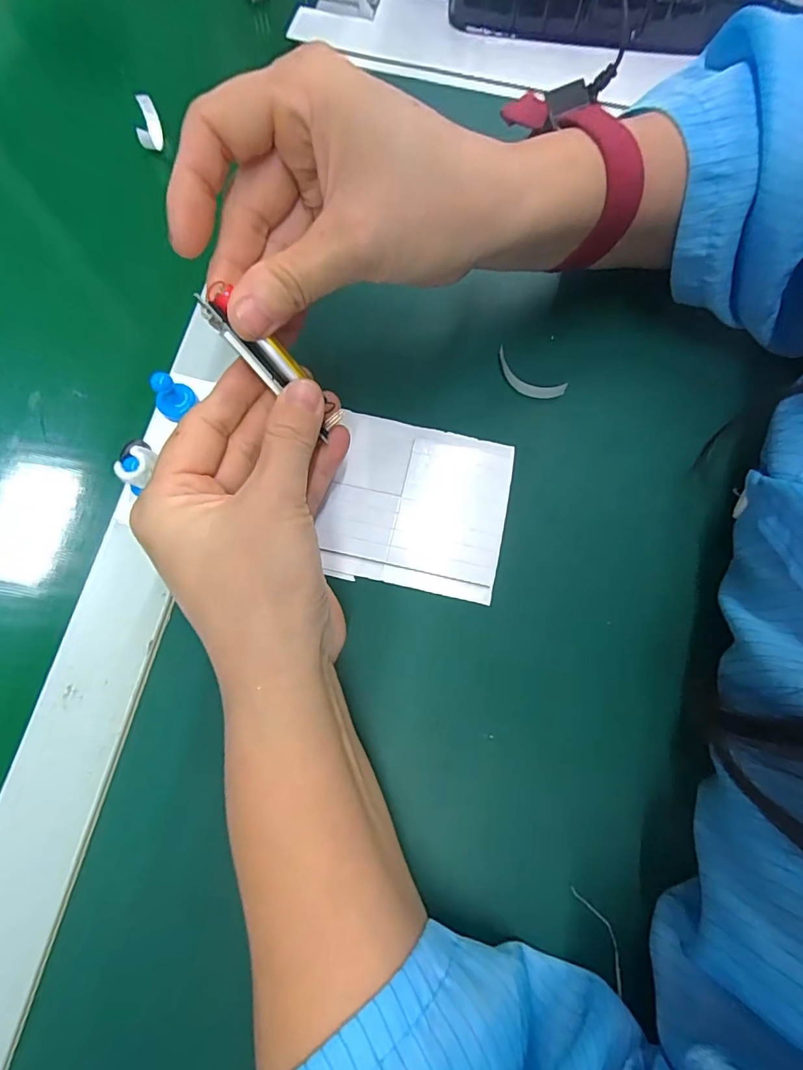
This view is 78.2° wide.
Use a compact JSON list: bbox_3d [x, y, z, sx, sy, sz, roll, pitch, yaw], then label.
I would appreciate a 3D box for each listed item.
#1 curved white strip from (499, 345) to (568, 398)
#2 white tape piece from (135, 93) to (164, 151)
[{"bbox_3d":[0.064,-0.080,0.253,0.039,0.004,0.014,34,88,11],"label":"curved white strip"},{"bbox_3d":[-0.149,-0.243,0.293,0.010,0.014,0.032,-7,75,-4],"label":"white tape piece"}]

